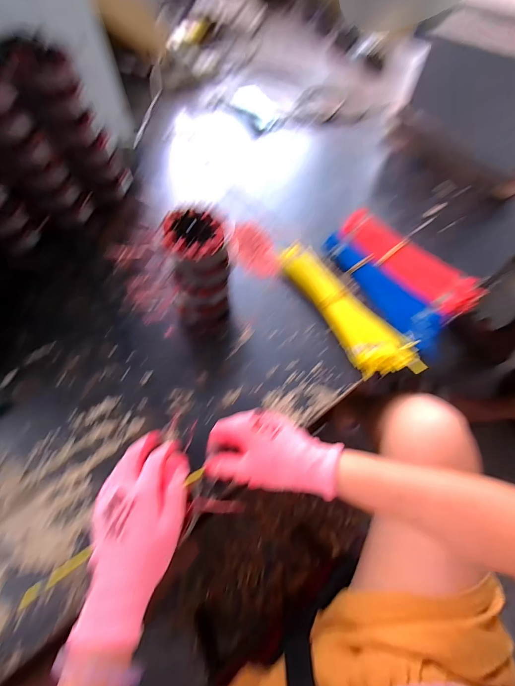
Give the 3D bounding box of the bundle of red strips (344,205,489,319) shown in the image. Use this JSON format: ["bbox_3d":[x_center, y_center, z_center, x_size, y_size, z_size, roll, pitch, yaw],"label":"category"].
[{"bbox_3d":[0.251,-0.141,0.517,0.072,0.034,0.246,-35,68,-20],"label":"bundle of red strips"}]

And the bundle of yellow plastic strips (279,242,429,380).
[{"bbox_3d":[0.135,-0.056,0.479,0.082,0.032,0.274,-29,66,-17],"label":"bundle of yellow plastic strips"}]

